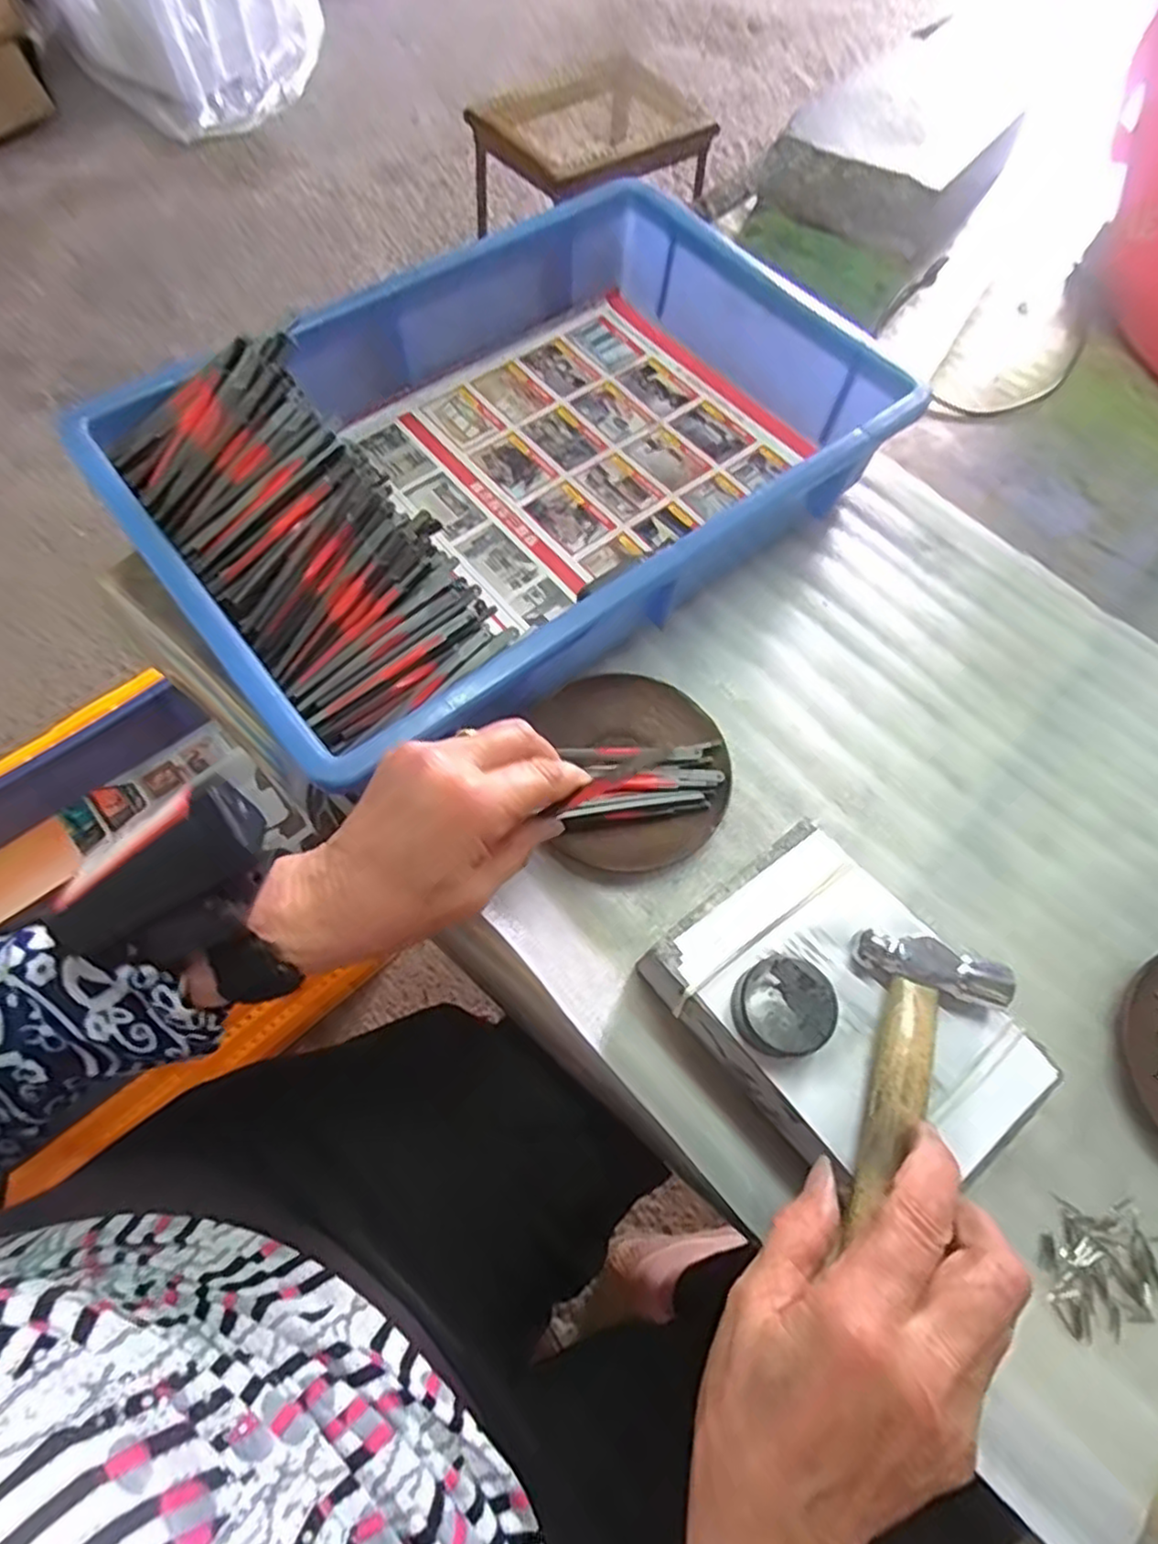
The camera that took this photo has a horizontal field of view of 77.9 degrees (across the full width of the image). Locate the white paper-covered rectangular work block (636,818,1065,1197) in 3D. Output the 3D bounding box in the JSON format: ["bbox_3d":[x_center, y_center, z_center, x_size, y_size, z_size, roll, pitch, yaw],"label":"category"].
[{"bbox_3d":[0.110,0.110,0.323,0.105,0.062,0.147,-37,72,-18],"label":"white paper-covered rectangular work block"}]

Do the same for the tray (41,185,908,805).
[{"bbox_3d":[-0.035,-0.197,0.443,0.427,0.086,0.280,-36,72,-18],"label":"tray"}]

